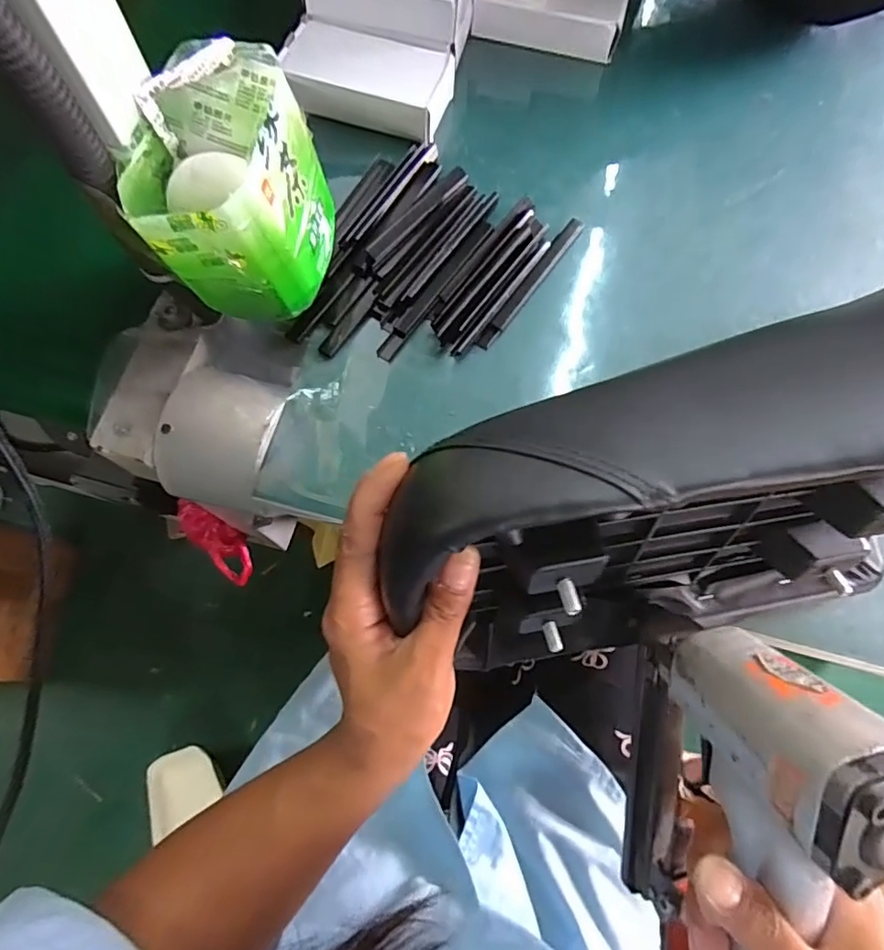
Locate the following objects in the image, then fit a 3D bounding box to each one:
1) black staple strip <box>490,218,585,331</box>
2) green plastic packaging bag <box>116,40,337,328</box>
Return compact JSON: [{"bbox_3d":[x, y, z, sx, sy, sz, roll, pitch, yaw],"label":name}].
[{"bbox_3d":[0.071,-0.146,0.387,0.011,0.005,0.115,33,74,9],"label":"black staple strip"},{"bbox_3d":[-0.111,-0.154,0.300,0.088,0.091,0.113,23,73,6],"label":"green plastic packaging bag"}]

